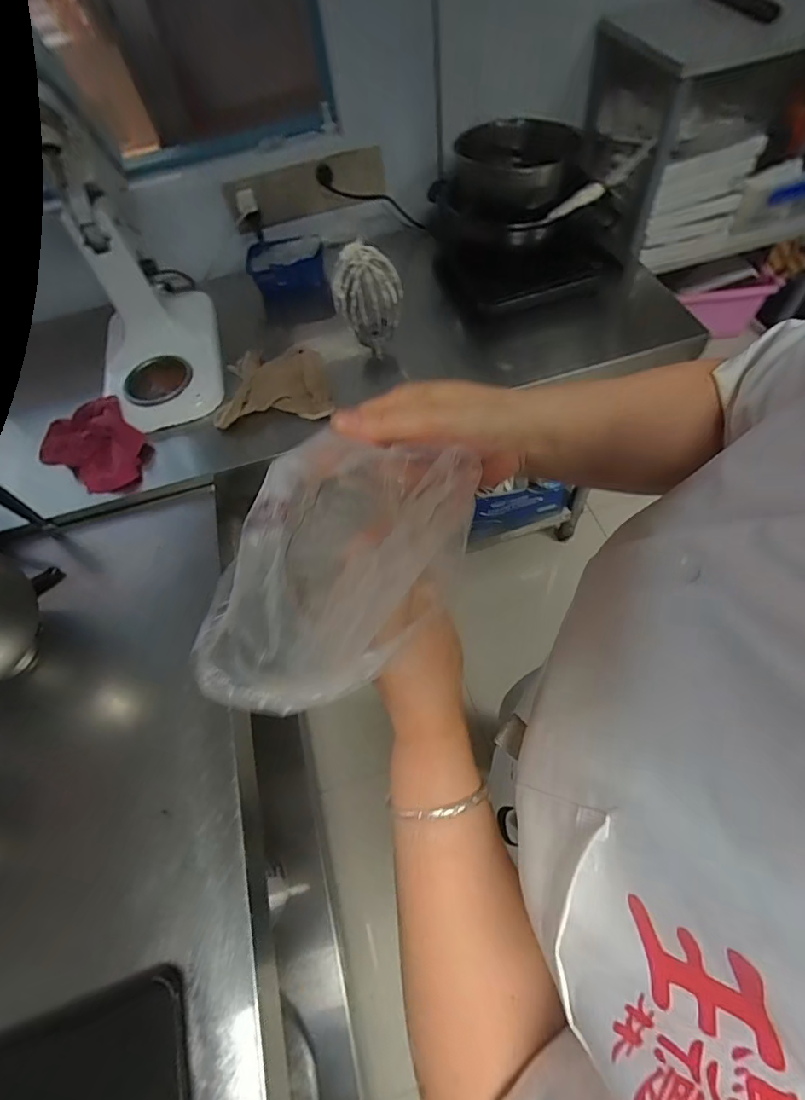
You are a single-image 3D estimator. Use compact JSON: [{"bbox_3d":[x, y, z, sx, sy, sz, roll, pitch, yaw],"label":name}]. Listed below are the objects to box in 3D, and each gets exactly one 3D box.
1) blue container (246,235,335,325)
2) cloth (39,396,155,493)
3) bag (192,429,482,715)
[{"bbox_3d":[-0.264,-0.633,1.145,0.170,0.151,0.103,-17,59,-3],"label":"blue container"},{"bbox_3d":[-0.547,-0.179,0.867,0.162,0.060,0.223,-41,64,-16],"label":"cloth"},{"bbox_3d":[-0.024,0.008,0.246,0.095,0.061,0.154,12,61,10],"label":"bag"}]

